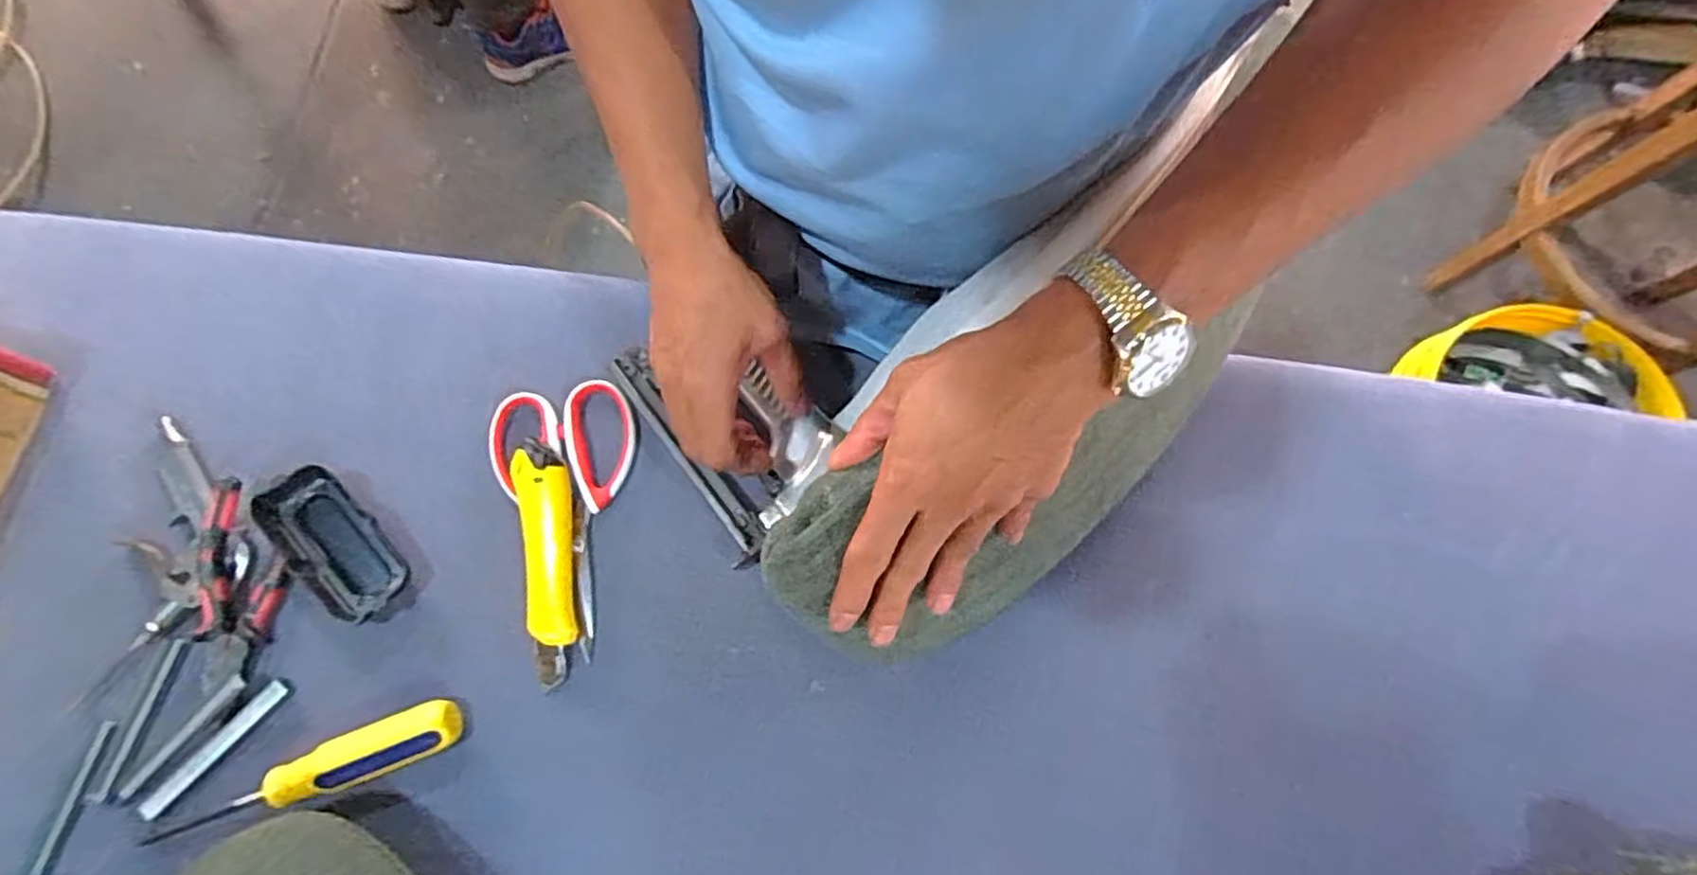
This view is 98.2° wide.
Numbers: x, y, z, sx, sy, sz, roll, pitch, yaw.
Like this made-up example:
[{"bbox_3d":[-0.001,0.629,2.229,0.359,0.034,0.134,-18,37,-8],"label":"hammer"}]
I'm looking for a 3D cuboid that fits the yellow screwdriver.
[{"bbox_3d":[-0.333,0.209,0.453,0.183,0.018,0.031,-20,74,-7],"label":"yellow screwdriver"}]

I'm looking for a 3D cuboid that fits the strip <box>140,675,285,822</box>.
[{"bbox_3d":[-0.403,0.198,0.466,0.012,0.004,0.103,40,76,11],"label":"strip"}]

